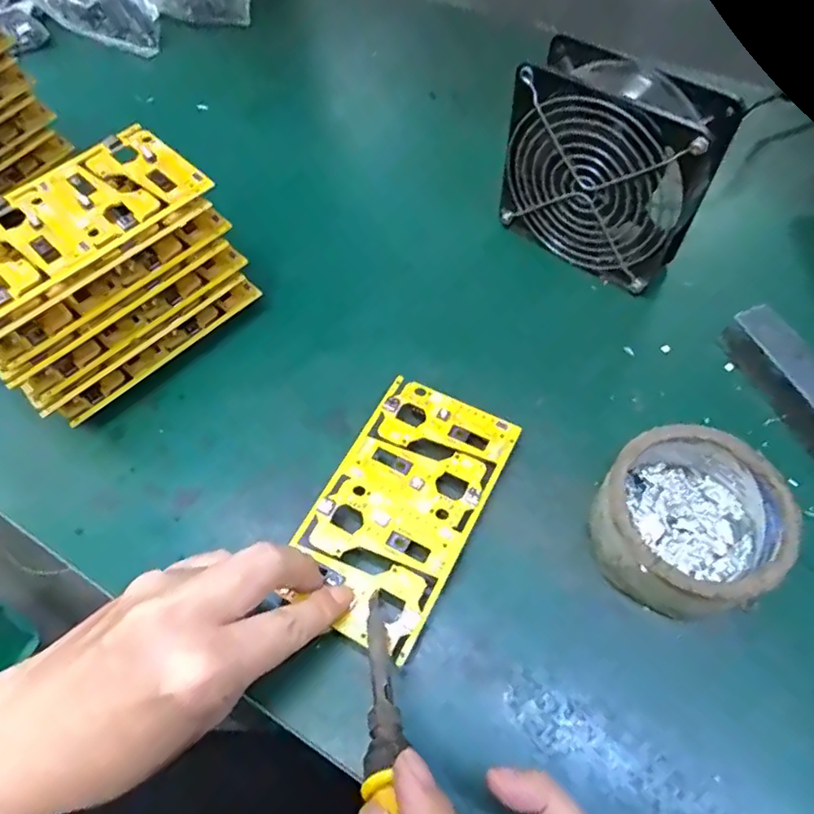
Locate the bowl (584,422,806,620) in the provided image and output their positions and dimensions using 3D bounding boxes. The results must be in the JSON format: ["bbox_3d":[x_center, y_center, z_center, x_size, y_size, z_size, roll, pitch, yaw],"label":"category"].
[{"bbox_3d":[0.140,0.057,0.294,0.081,0.050,0.084,-1,59,2],"label":"bowl"}]

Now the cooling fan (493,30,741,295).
[{"bbox_3d":[0.125,-0.144,0.370,0.124,0.121,0.052,36,68,21],"label":"cooling fan"}]

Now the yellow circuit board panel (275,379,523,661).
[{"bbox_3d":[-0.003,0.051,0.309,0.078,0.004,0.135,25,65,15],"label":"yellow circuit board panel"}]

